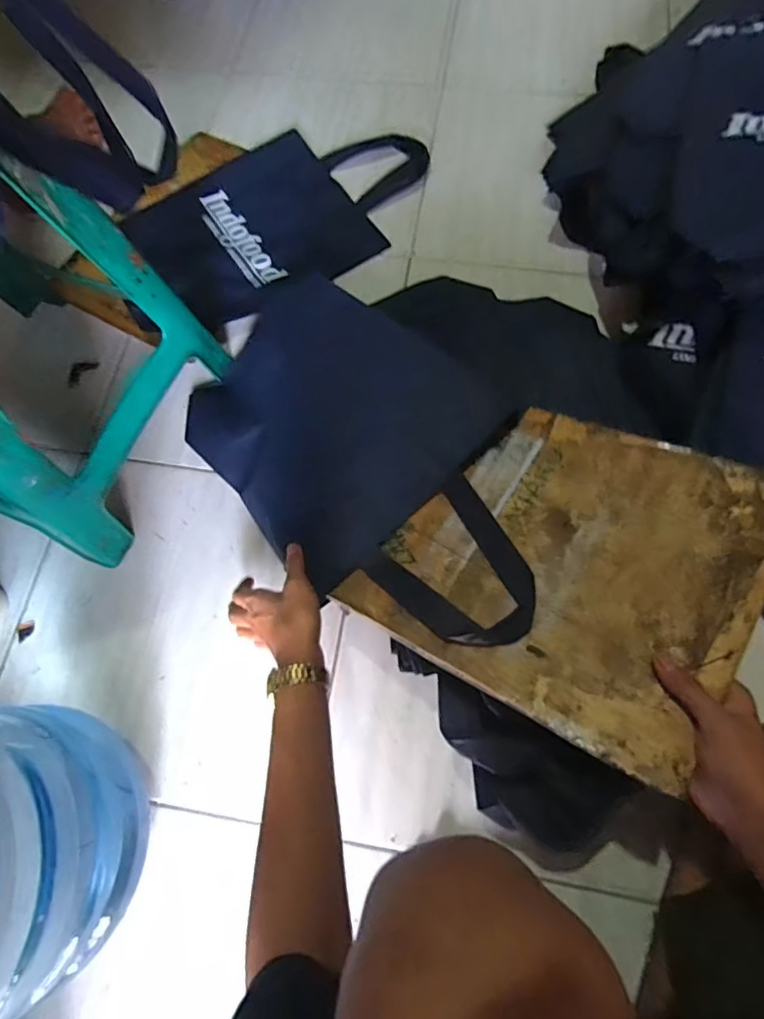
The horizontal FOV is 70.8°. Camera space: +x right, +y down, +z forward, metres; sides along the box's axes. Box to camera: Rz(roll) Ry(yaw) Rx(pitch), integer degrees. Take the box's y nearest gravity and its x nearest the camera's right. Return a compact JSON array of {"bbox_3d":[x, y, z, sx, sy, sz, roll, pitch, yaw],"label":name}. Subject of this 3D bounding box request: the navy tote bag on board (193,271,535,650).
[{"bbox_3d":[-0.025,-0.078,0.632,0.541,0.033,0.292,40,90,31],"label":"navy tote bag on board"}]

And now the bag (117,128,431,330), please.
[{"bbox_3d":[-0.149,-0.490,0.868,0.462,0.014,0.308,-37,73,-11],"label":"bag"}]

